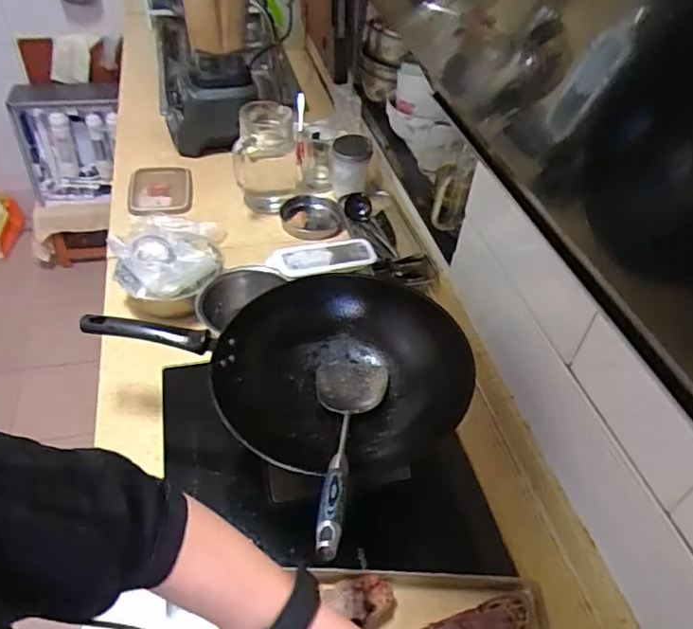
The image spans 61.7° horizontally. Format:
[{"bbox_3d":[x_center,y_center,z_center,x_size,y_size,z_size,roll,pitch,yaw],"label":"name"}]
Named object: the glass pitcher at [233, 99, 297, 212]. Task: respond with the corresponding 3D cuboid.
[{"bbox_3d":[-0.165,-0.320,1.214,0.127,0.200,0.135,-1,44,-6],"label":"glass pitcher"}]

